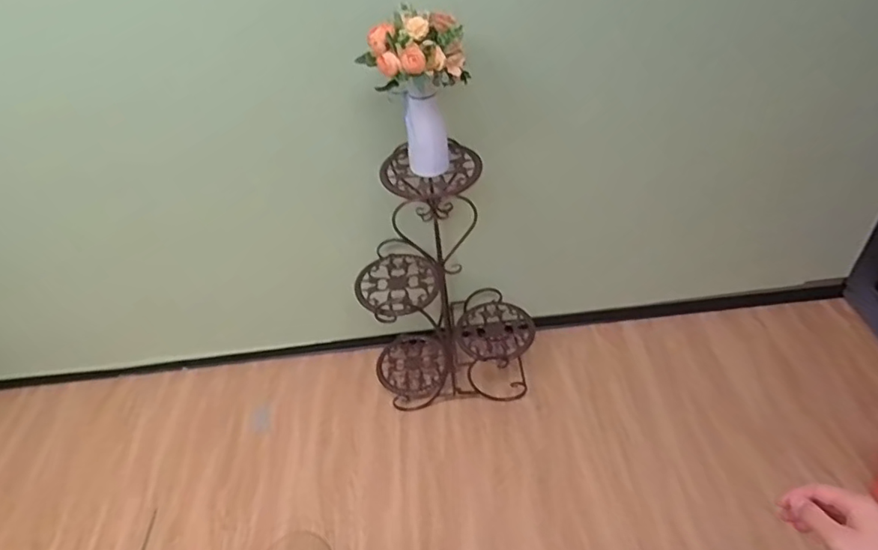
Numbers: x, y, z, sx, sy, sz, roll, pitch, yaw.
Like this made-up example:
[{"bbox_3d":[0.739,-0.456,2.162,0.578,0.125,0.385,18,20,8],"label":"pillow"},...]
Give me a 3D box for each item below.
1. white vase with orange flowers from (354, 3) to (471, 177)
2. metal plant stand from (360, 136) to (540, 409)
[{"bbox_3d":[-0.039,-0.345,1.134,0.144,0.319,0.170,-31,48,-22],"label":"white vase with orange flowers"},{"bbox_3d":[0.015,0.026,1.490,0.433,0.718,0.258,-4,43,4],"label":"metal plant stand"}]

